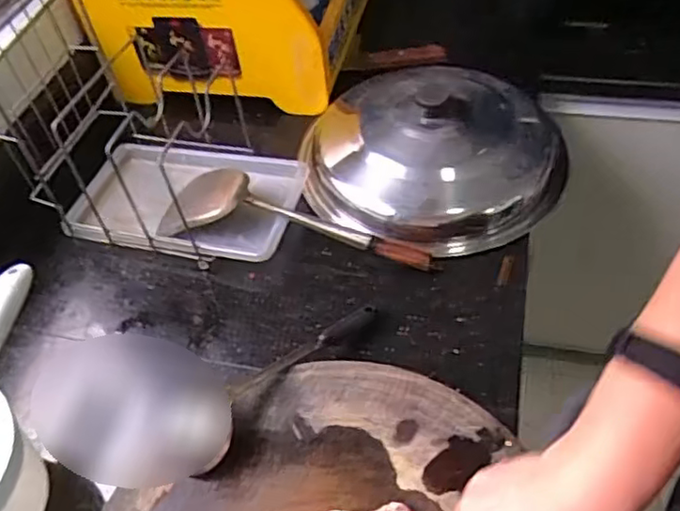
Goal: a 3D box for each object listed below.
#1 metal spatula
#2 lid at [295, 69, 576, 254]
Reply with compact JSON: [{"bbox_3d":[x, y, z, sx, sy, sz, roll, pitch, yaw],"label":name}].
[{"bbox_3d":[-0.047,-0.044,0.715,0.304,0.069,0.081,4,51,9],"label":"metal spatula"},{"bbox_3d":[0.107,-0.136,0.770,0.308,0.078,0.286,-3,50,4],"label":"lid"}]

